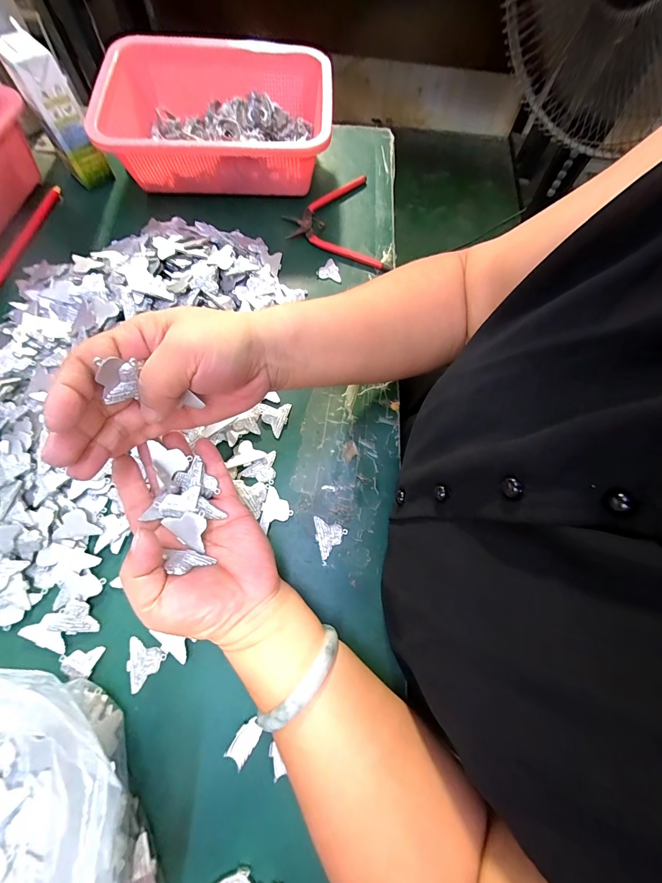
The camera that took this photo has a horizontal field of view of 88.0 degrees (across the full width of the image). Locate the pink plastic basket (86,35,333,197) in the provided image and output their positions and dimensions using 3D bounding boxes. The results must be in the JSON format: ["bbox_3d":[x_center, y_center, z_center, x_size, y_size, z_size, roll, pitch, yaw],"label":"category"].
[{"bbox_3d":[-0.139,-0.390,0.427,0.268,0.087,0.182,0,69,-2],"label":"pink plastic basket"}]

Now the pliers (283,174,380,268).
[{"bbox_3d":[-0.001,-0.277,0.433,0.111,0.011,0.153,-5,69,-4],"label":"pliers"}]

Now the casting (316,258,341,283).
[{"bbox_3d":[0.001,-0.200,0.403,0.029,0.004,0.027,37,72,11],"label":"casting"}]

